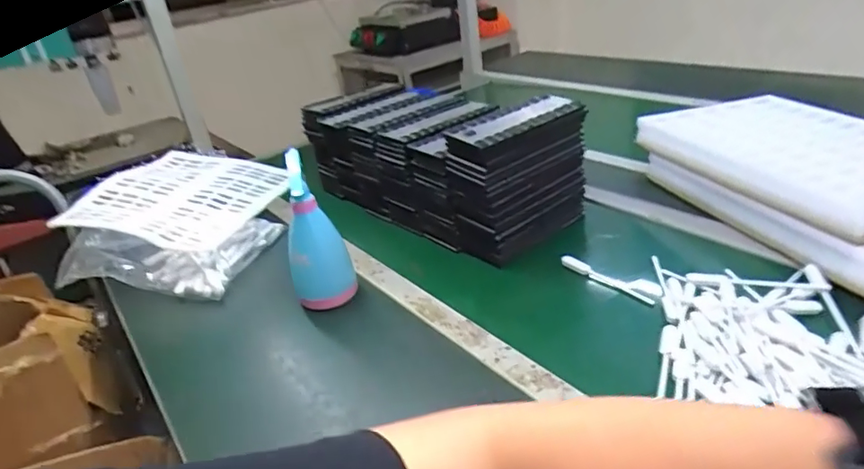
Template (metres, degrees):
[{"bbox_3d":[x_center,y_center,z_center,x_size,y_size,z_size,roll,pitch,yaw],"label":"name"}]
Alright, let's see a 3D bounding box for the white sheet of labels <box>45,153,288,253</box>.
[{"bbox_3d":[-0.437,-0.067,0.935,0.290,0.029,0.284,16,38,16],"label":"white sheet of labels"}]

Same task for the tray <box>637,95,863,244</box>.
[{"bbox_3d":[0.562,-0.116,0.788,0.328,0.060,0.405,-9,28,-17],"label":"tray"}]

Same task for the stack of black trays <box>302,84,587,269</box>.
[{"bbox_3d":[0.000,-0.137,0.926,0.214,0.202,0.466,-22,33,-36],"label":"stack of black trays"}]

